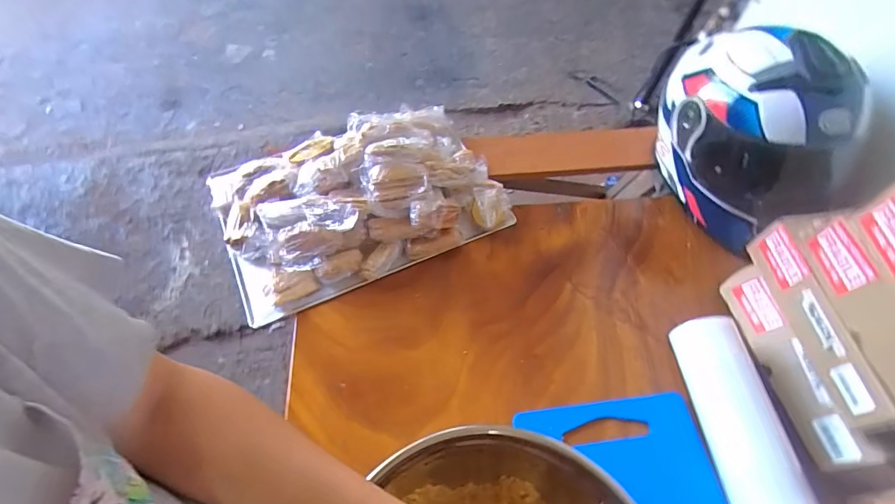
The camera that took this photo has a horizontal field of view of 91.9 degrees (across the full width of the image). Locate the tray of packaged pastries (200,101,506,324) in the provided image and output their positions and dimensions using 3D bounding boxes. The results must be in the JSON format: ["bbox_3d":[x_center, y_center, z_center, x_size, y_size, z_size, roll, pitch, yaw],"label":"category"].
[{"bbox_3d":[-0.143,-0.107,0.690,0.428,0.140,0.271,-21,61,-17],"label":"tray of packaged pastries"}]

